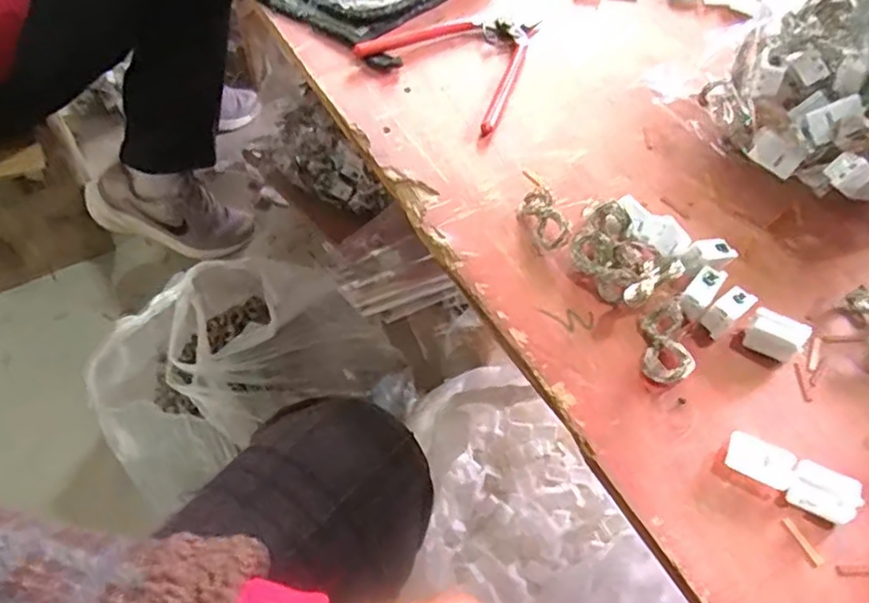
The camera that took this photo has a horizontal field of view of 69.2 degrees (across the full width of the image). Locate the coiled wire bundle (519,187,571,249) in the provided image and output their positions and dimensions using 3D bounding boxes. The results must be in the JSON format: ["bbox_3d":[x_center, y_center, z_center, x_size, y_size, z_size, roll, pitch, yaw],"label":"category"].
[{"bbox_3d":[0.067,-0.047,0.374,0.020,0.011,0.041,-36,61,20],"label":"coiled wire bundle"}]

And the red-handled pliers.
[{"bbox_3d":[0.006,-0.183,0.467,0.115,0.011,0.136,17,56,8],"label":"red-handled pliers"}]

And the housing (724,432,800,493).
[{"bbox_3d":[0.152,0.076,0.296,0.030,0.009,0.020,26,57,14],"label":"housing"}]

